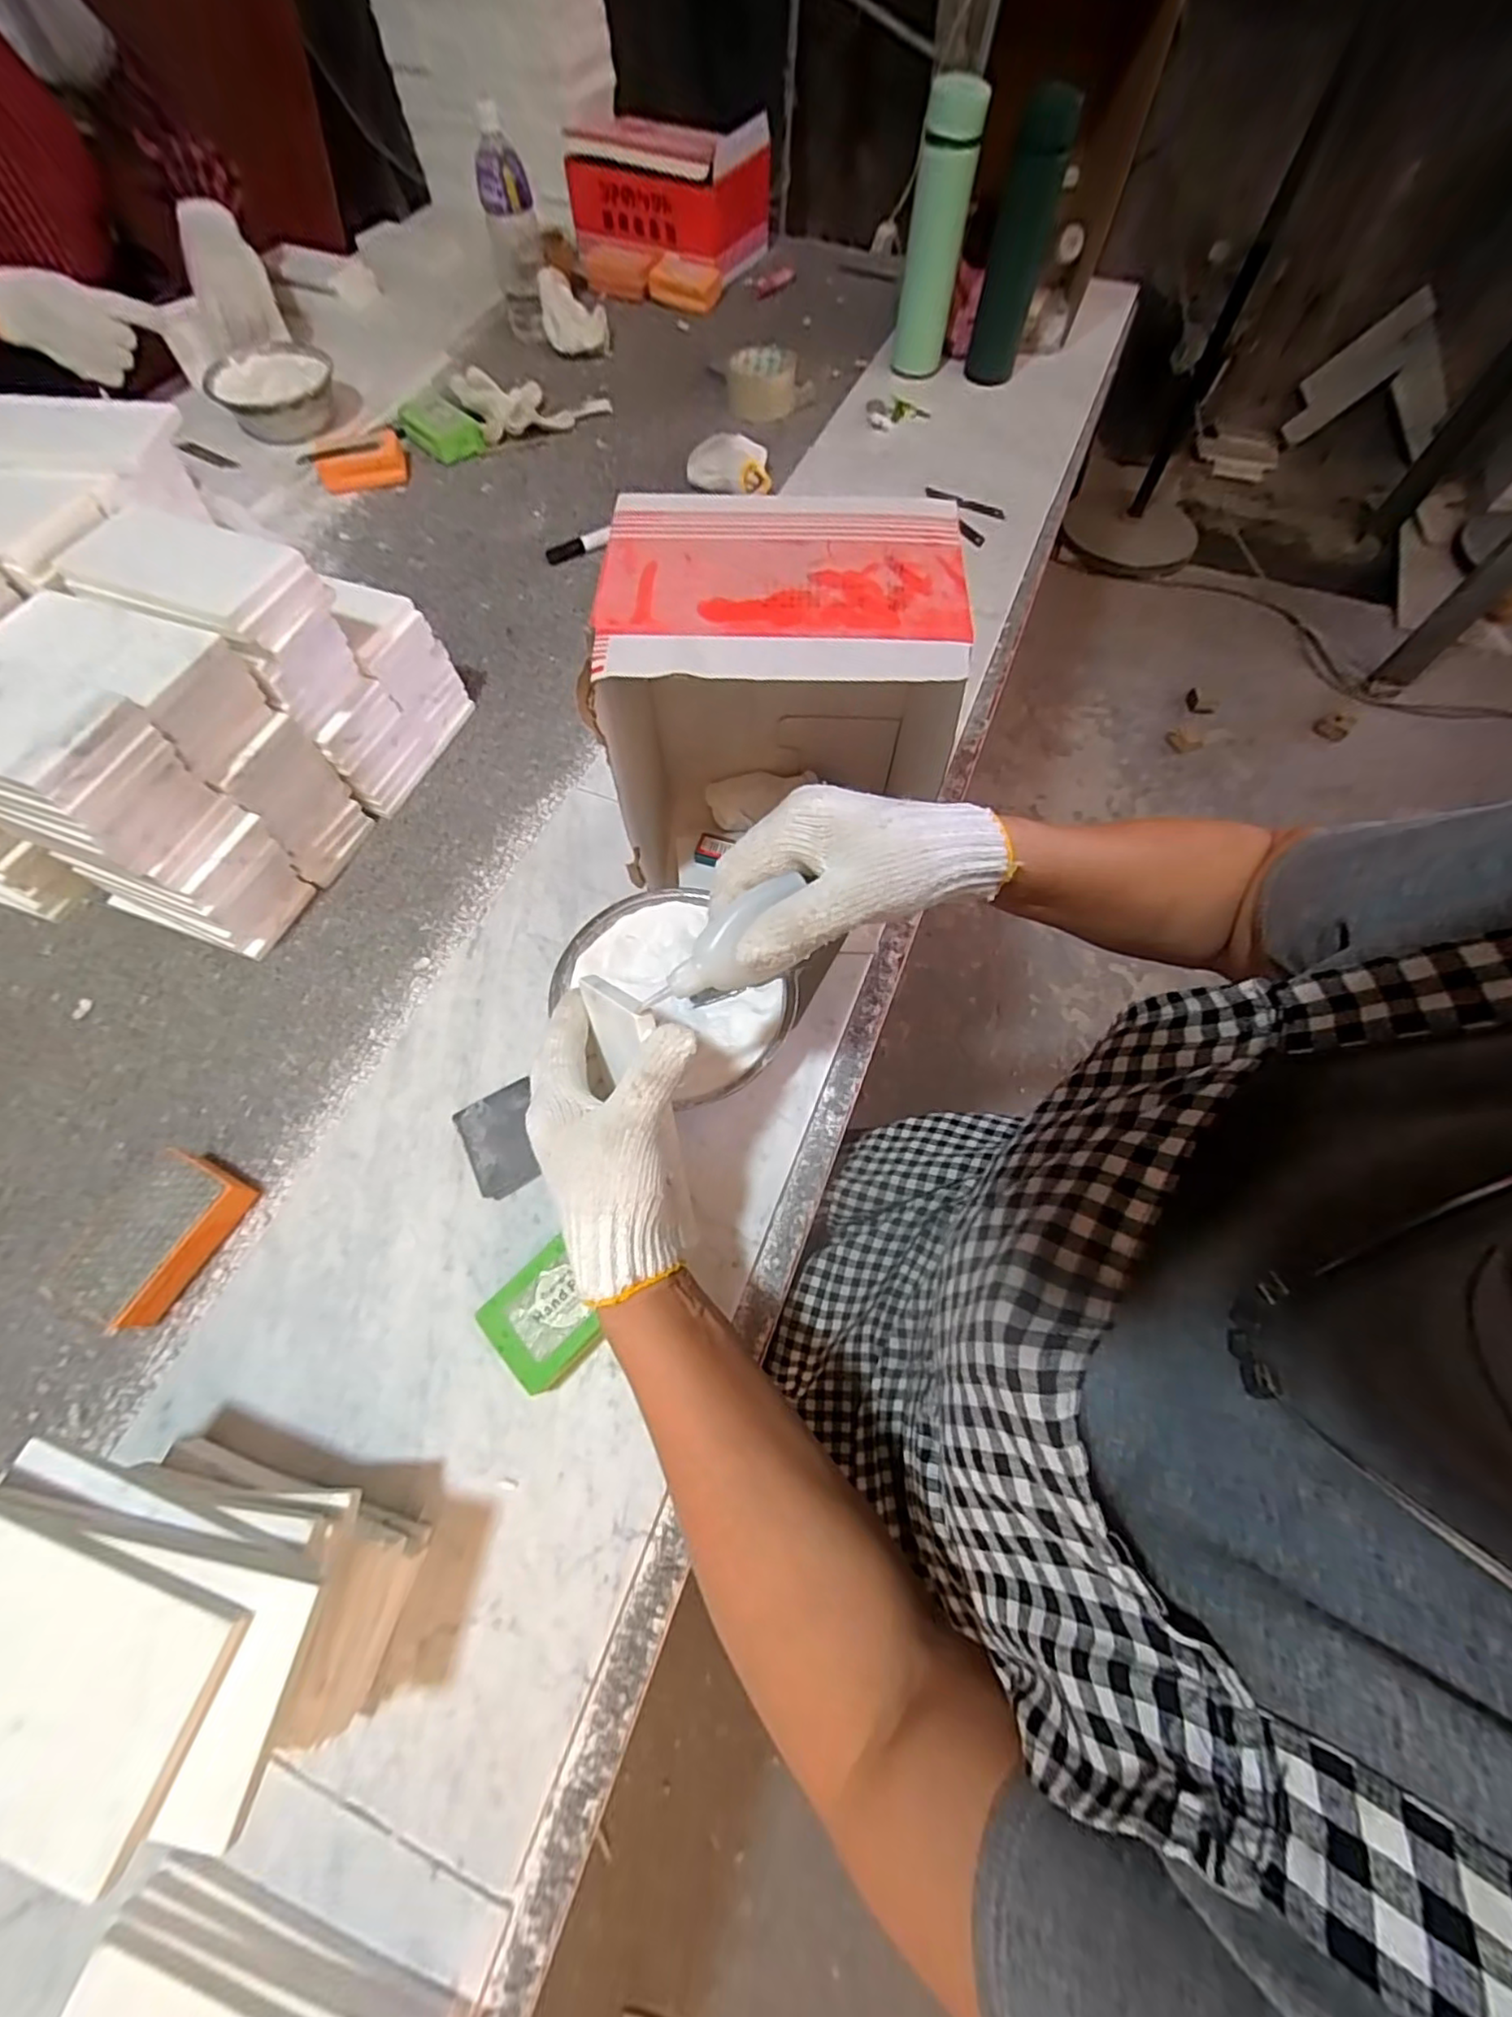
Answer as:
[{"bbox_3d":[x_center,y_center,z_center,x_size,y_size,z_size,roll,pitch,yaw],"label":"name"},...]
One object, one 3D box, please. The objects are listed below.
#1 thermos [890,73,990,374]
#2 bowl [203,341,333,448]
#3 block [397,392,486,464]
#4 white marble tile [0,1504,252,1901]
[{"bbox_3d":[0.221,-0.943,0.794,0.068,0.230,0.069,7,67,3],"label":"thermos"},{"bbox_3d":[-0.603,-0.773,0.831,0.145,0.060,0.133,-30,68,-13],"label":"bowl"},{"bbox_3d":[-0.402,-0.739,0.832,0.116,0.030,0.070,42,72,18],"label":"block"},{"bbox_3d":[-0.276,0.245,0.242,0.149,0.008,0.075,14,66,7],"label":"white marble tile"}]

